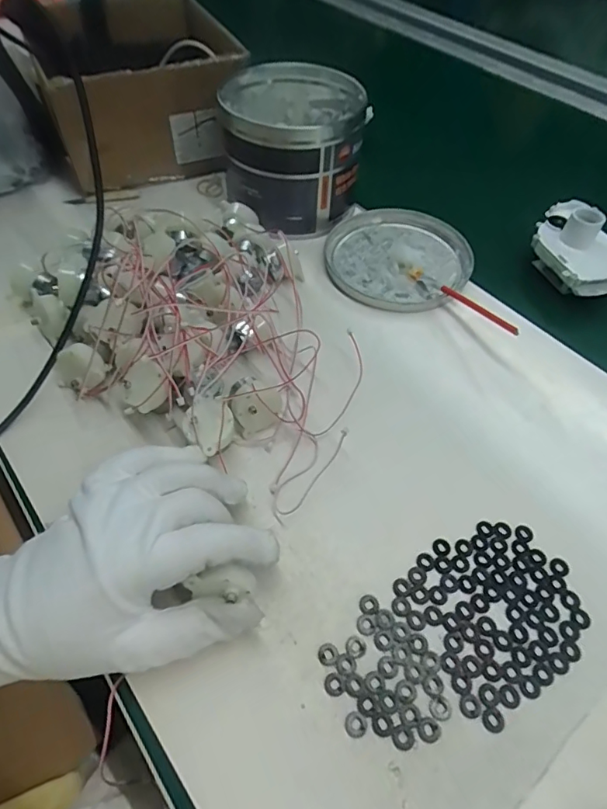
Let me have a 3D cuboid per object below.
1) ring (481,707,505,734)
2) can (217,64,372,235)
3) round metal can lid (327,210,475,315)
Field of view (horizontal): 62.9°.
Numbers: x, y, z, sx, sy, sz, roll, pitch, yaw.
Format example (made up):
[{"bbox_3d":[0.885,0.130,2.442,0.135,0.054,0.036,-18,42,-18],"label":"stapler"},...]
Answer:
[{"bbox_3d":[0.093,0.154,0.241,0.011,0.004,0.010,0,53,-1],"label":"ring"},{"bbox_3d":[-0.010,-0.245,0.475,0.121,0.107,0.139,-9,54,-8],"label":"can"},{"bbox_3d":[0.088,-0.137,0.458,0.128,0.010,0.135,0,53,-1],"label":"round metal can lid"}]

